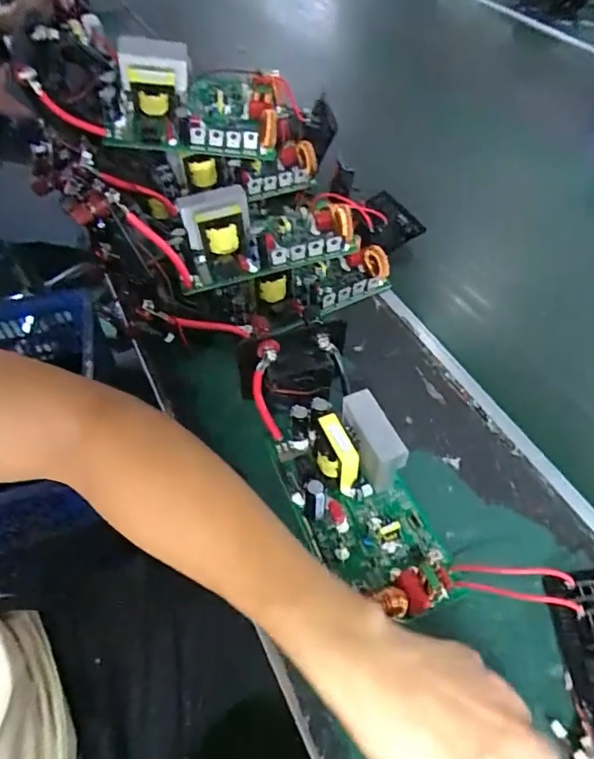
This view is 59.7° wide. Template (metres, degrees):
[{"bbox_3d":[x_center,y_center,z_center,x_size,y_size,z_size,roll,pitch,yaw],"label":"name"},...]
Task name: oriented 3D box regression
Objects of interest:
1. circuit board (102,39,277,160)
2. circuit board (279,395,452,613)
[{"bbox_3d":[-0.121,-0.327,0.597,0.191,0.092,0.112,-4,52,-4],"label":"circuit board"},{"bbox_3d":[0.051,0.092,0.410,0.087,0.052,0.179,-21,55,-16],"label":"circuit board"}]

